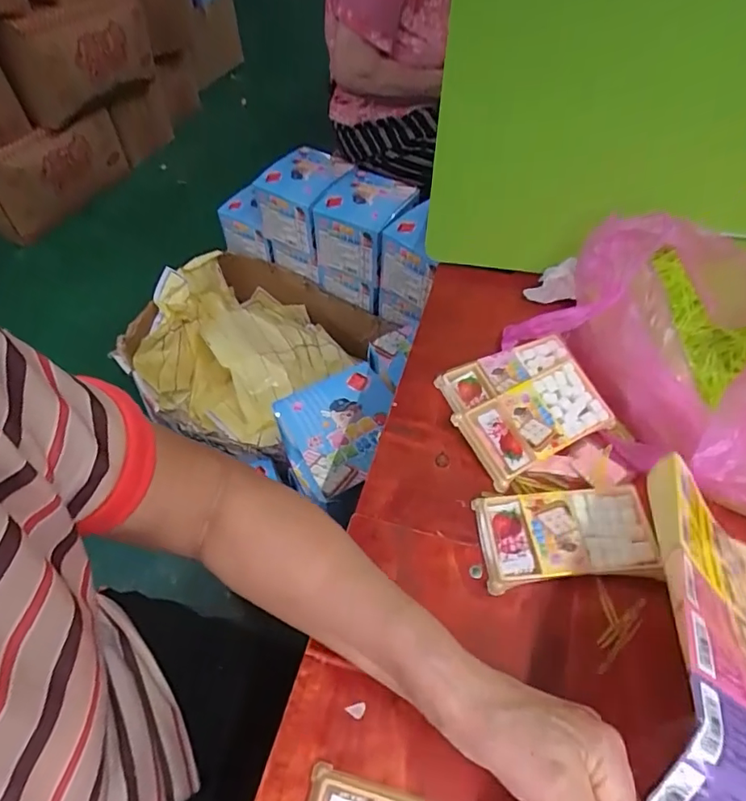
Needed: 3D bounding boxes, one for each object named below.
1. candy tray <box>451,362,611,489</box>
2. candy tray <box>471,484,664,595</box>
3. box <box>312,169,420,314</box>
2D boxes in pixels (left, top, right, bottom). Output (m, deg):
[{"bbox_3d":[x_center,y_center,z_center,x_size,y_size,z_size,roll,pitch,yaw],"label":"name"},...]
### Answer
[{"bbox_3d":[0.149,0.018,0.479,0.132,0.014,0.072,-26,72,-16],"label":"candy tray"},{"bbox_3d":[0.154,0.108,0.423,0.133,0.016,0.073,-3,52,-3],"label":"candy tray"},{"bbox_3d":[-0.012,-0.330,1.101,0.161,0.212,0.175,28,57,20],"label":"box"}]

